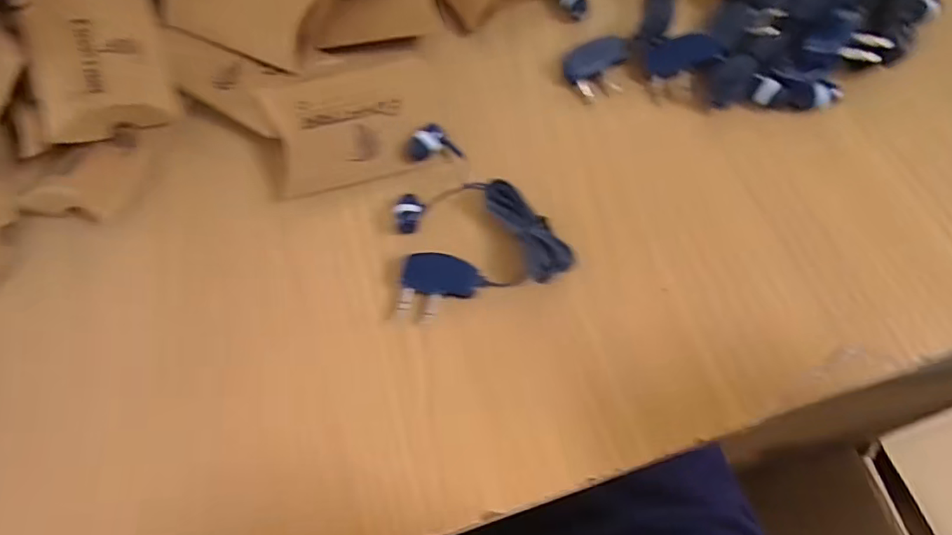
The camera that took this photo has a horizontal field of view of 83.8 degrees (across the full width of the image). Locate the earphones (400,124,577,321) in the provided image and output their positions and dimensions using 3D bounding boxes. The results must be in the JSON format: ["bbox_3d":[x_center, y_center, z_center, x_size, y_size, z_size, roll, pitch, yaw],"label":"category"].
[{"bbox_3d":[-0.005,-0.027,0.246,0.076,0.012,0.087,-17,71,-4],"label":"earphones"}]

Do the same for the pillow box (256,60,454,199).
[{"bbox_3d":[-0.058,-0.072,0.262,0.083,0.017,0.059,-14,71,-3],"label":"pillow box"}]

